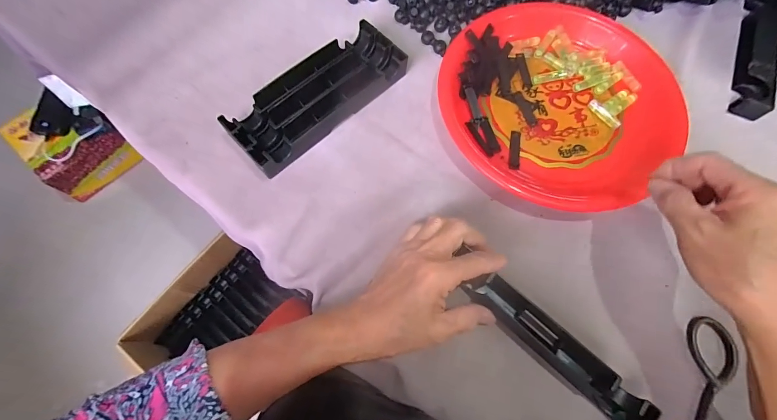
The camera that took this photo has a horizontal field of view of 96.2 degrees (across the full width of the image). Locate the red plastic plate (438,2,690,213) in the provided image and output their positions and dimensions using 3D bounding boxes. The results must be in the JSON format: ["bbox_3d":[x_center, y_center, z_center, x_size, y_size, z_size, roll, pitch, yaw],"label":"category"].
[{"bbox_3d":[0.189,-0.127,0.382,0.254,0.030,0.241,0,70,-1],"label":"red plastic plate"}]

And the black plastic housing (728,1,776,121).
[{"bbox_3d":[0.435,-0.178,0.410,0.032,0.025,0.161,21,71,6],"label":"black plastic housing"}]

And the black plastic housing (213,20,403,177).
[{"bbox_3d":[-0.076,-0.123,0.373,0.192,0.029,0.082,-42,76,-14],"label":"black plastic housing"}]

